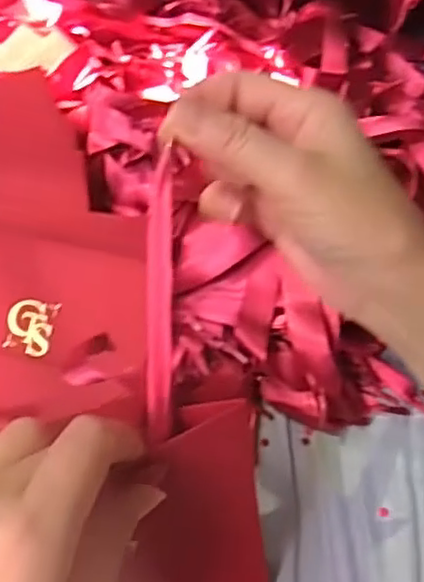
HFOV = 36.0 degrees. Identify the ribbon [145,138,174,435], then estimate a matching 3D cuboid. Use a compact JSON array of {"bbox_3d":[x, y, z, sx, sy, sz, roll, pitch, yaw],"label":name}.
[{"bbox_3d":[-0.020,0.002,0.253,0.011,0.008,0.110,1,88,-2],"label":"ribbon"}]

